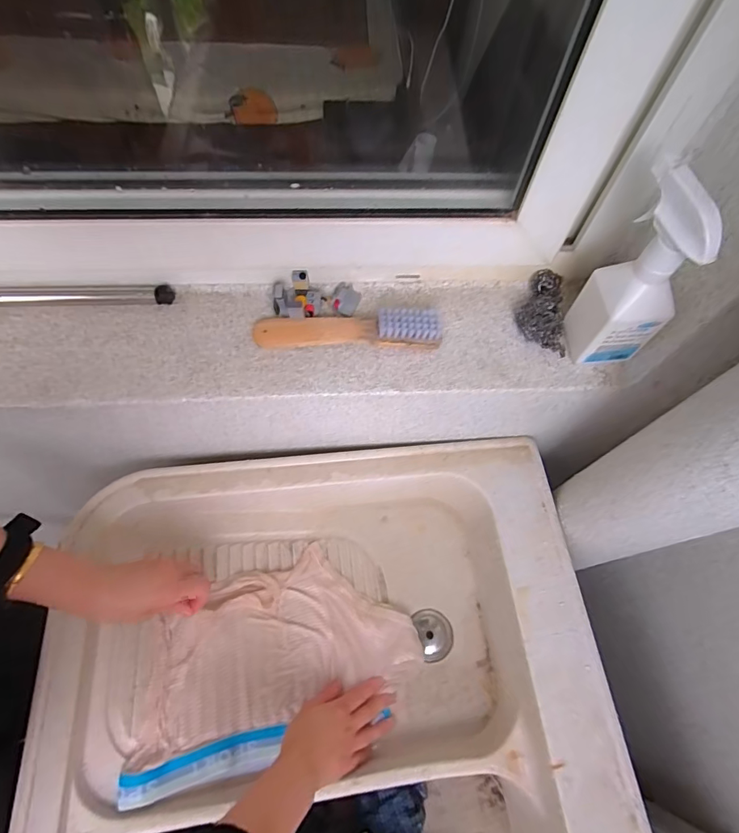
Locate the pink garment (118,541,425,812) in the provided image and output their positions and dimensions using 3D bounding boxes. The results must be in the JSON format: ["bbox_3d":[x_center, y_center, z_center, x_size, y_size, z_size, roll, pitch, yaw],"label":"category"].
[{"bbox_3d":[-0.115,0.285,0.539,0.326,0.066,0.189,-21,67,-13],"label":"pink garment"}]

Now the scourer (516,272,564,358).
[{"bbox_3d":[0.197,-0.120,0.512,0.050,0.024,0.099,4,64,-2],"label":"scourer"}]

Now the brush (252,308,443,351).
[{"bbox_3d":[-0.023,-0.098,0.485,0.202,0.037,0.033,0,64,-4],"label":"brush"}]

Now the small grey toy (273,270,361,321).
[{"bbox_3d":[-0.058,-0.136,0.502,0.097,0.031,0.047,-12,65,-9],"label":"small grey toy"}]

